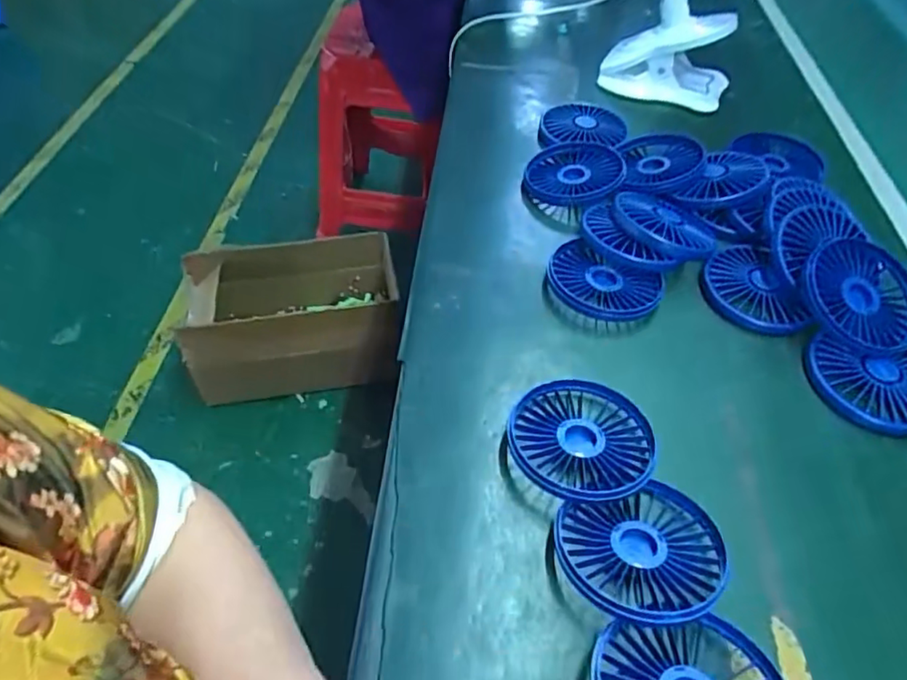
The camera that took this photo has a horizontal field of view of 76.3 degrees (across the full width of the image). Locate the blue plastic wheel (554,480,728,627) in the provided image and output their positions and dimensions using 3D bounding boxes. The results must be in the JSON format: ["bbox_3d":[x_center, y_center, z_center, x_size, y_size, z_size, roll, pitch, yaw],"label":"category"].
[{"bbox_3d":[0.101,0.114,0.312,0.084,0.013,0.075,-8,42,-9],"label":"blue plastic wheel"}]

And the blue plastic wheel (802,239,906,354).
[{"bbox_3d":[0.303,-0.034,0.422,0.089,0.012,0.083,-18,77,-13],"label":"blue plastic wheel"}]

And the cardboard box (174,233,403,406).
[{"bbox_3d":[-0.314,-0.027,1.193,0.394,0.263,0.236,-10,53,-11],"label":"cardboard box"}]

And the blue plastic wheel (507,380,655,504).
[{"bbox_3d":[0.078,0.062,0.356,0.085,0.022,0.084,2,50,-2],"label":"blue plastic wheel"}]

